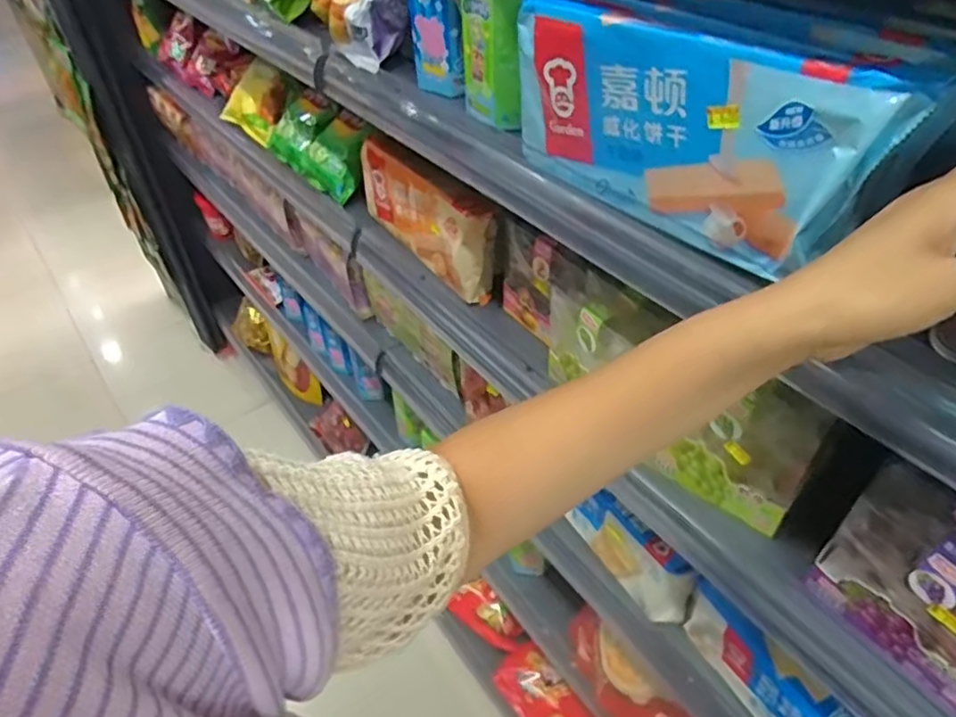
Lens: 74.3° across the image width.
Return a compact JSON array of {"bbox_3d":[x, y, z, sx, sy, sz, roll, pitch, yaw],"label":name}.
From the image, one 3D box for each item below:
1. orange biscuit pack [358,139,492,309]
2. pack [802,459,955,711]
[{"bbox_3d":[-0.068,-0.175,0.779,0.039,0.119,0.239,-28,48,-23],"label":"orange biscuit pack"},{"bbox_3d":[0.304,0.148,0.418,0.057,0.125,0.121,-33,50,-27],"label":"pack"}]

